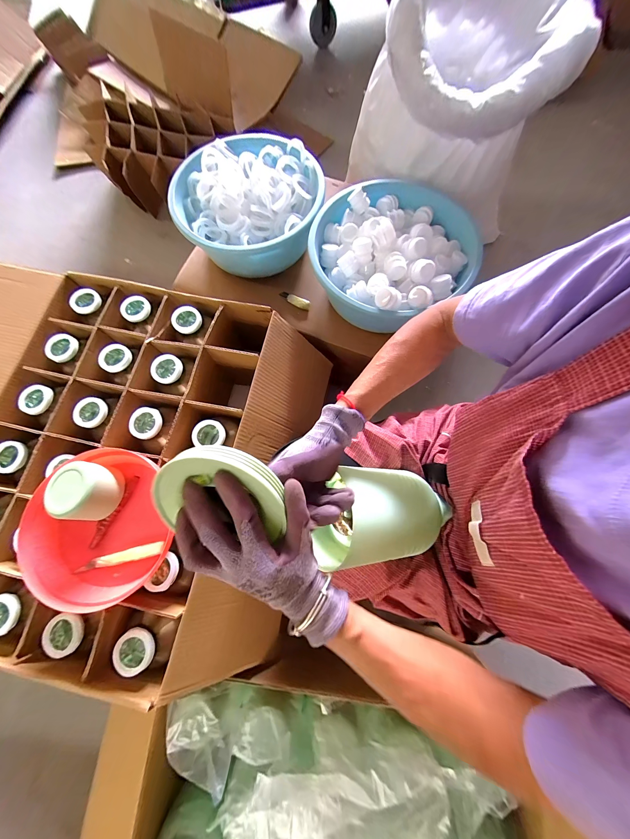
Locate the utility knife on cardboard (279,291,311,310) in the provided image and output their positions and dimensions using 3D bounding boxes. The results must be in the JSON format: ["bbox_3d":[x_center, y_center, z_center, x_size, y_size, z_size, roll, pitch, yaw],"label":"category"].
[{"bbox_3d":[-0.055,-0.330,0.740,0.097,0.012,0.025,32,78,10],"label":"utility knife on cardboard"}]

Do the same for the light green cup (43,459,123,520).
[{"bbox_3d":[-0.361,0.112,0.426,0.080,0.058,0.086,-1,74,2],"label":"light green cup"}]

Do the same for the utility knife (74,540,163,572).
[{"bbox_3d":[-0.316,0.224,0.438,0.149,0.016,0.020,-13,74,-1],"label":"utility knife"}]

